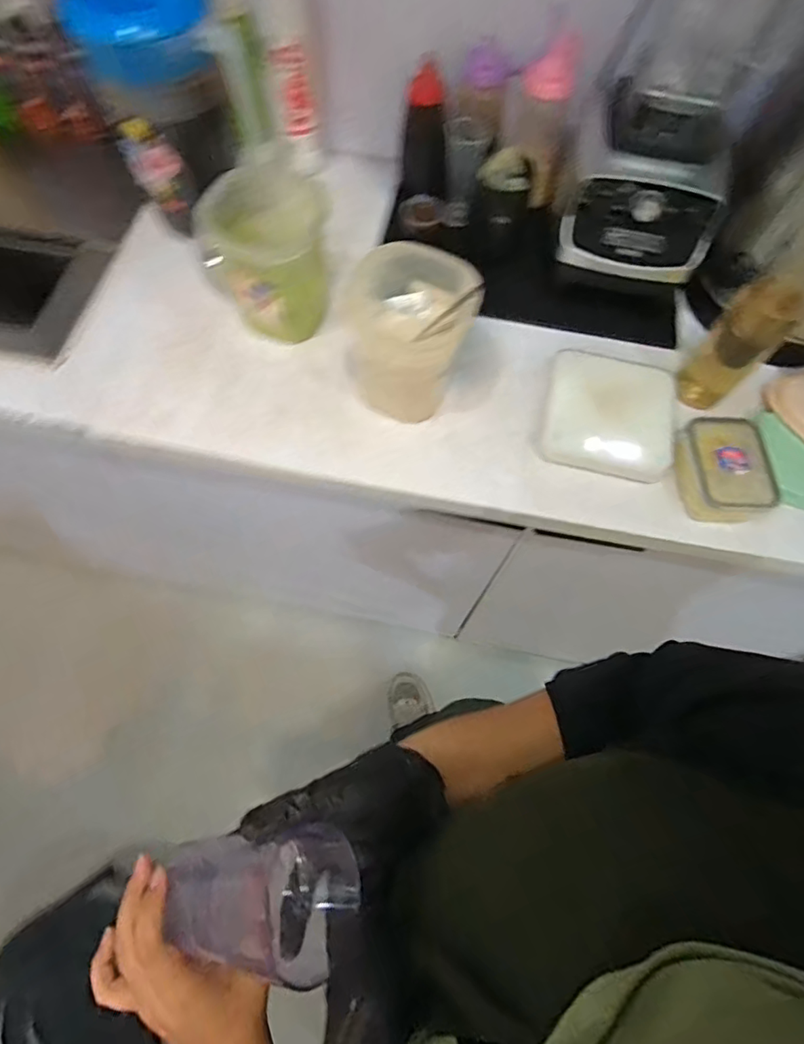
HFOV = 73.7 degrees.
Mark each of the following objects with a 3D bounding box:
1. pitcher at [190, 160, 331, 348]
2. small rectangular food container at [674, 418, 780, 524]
[{"bbox_3d":[-0.163,-0.326,0.669,0.152,0.155,0.122,-18,68,-10],"label":"pitcher"},{"bbox_3d":[0.381,-0.061,0.645,0.096,0.053,0.129,-8,67,-6],"label":"small rectangular food container"}]

